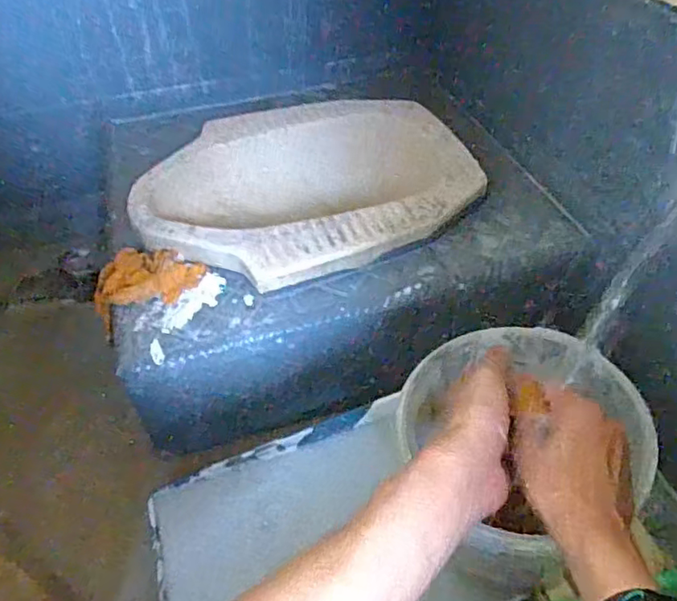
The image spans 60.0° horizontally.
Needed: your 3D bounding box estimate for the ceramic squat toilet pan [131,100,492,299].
[{"bbox_3d":[-0.057,-0.152,0.878,0.471,0.136,0.382,-15,45,-14],"label":"ceramic squat toilet pan"}]

